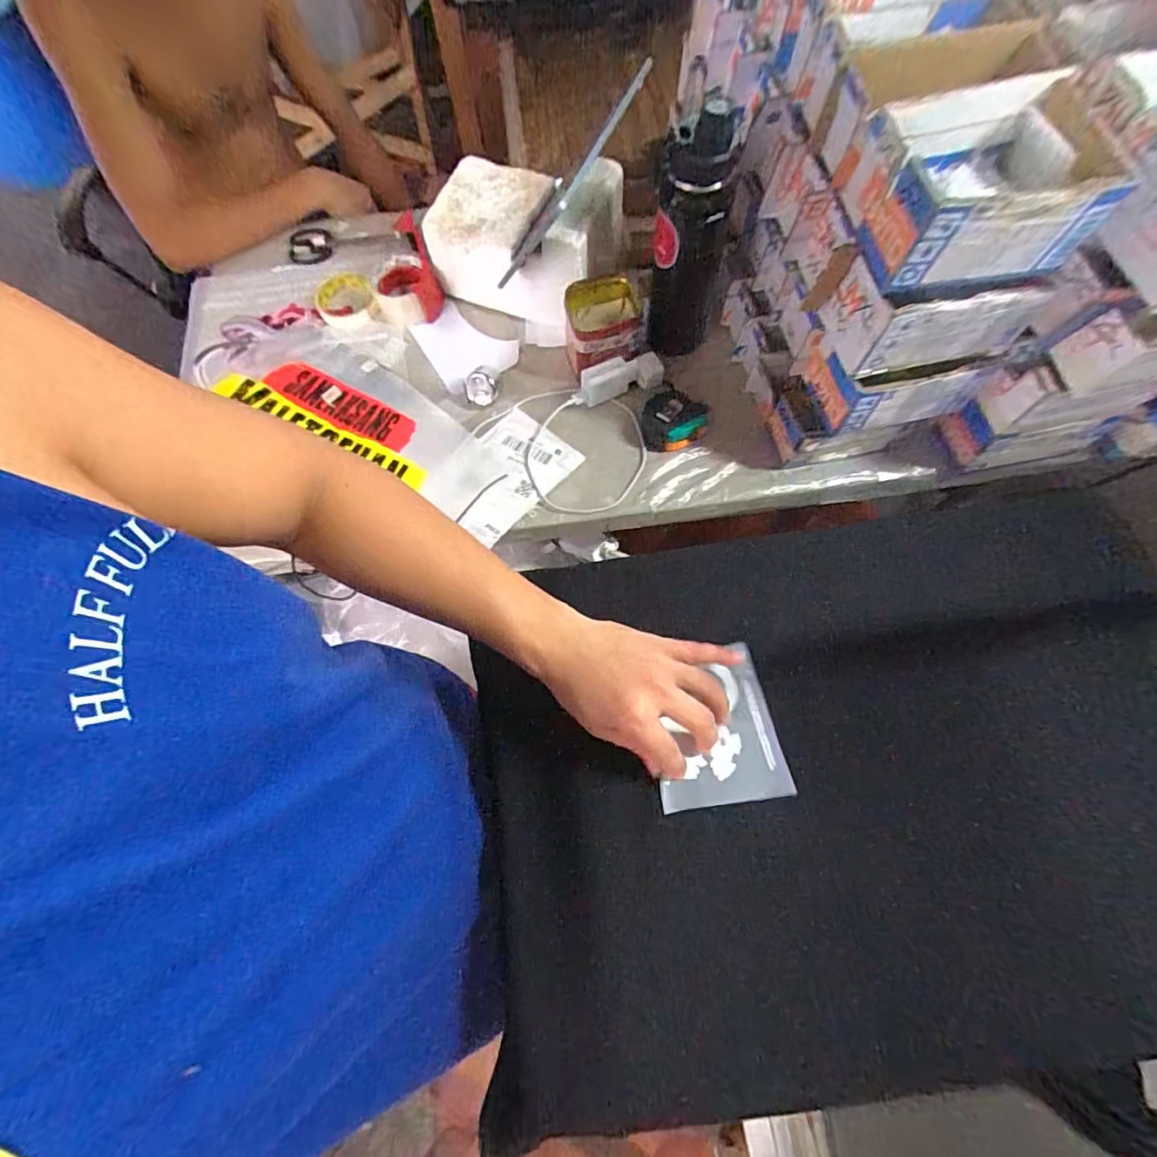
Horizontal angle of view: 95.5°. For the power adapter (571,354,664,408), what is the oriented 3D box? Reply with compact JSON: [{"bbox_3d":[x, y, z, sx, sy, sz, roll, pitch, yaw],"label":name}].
[{"bbox_3d":[0.051,-0.267,0.702,0.122,0.040,0.029,-20,70,-5],"label":"power adapter"}]

